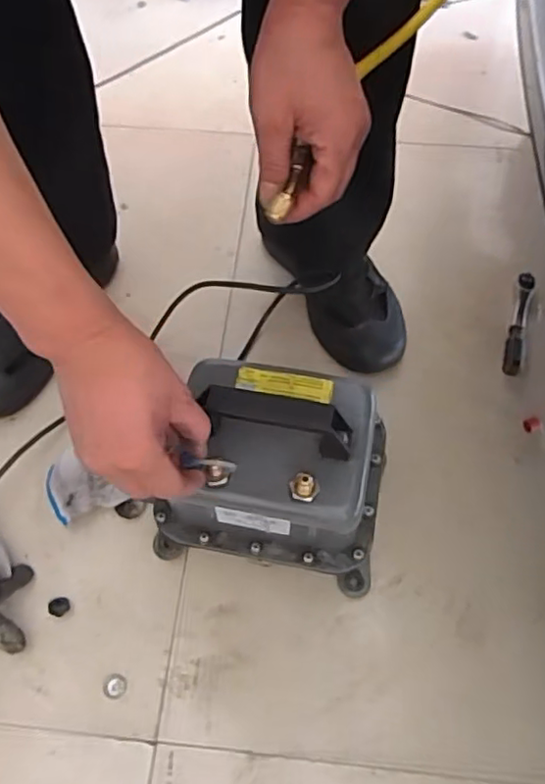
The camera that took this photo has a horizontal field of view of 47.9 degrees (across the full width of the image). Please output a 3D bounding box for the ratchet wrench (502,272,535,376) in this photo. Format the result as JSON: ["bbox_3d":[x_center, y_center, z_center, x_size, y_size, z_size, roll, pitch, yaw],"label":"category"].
[{"bbox_3d":[0.294,-0.080,0.736,0.019,0.021,0.148,16,62,9],"label":"ratchet wrench"}]

